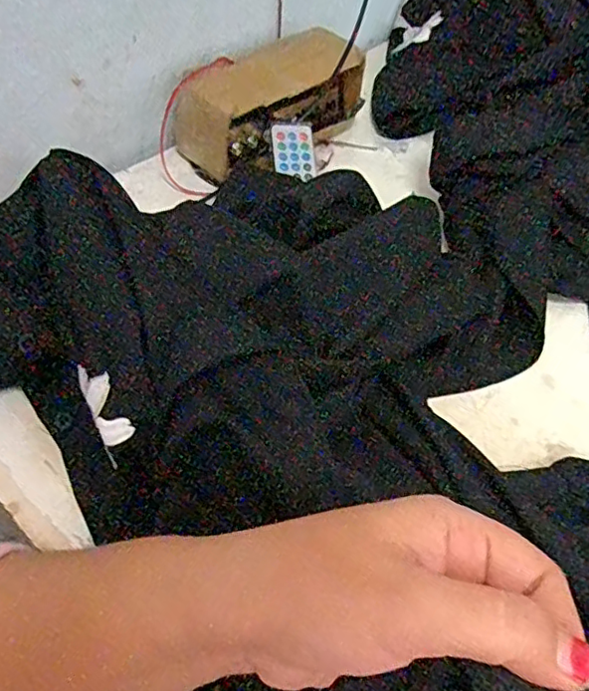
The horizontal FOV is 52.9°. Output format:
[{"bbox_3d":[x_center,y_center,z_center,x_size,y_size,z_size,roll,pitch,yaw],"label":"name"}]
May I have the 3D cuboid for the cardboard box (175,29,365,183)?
[{"bbox_3d":[-0.019,-0.232,0.569,0.091,0.085,0.177,36,58,21],"label":"cardboard box"}]

